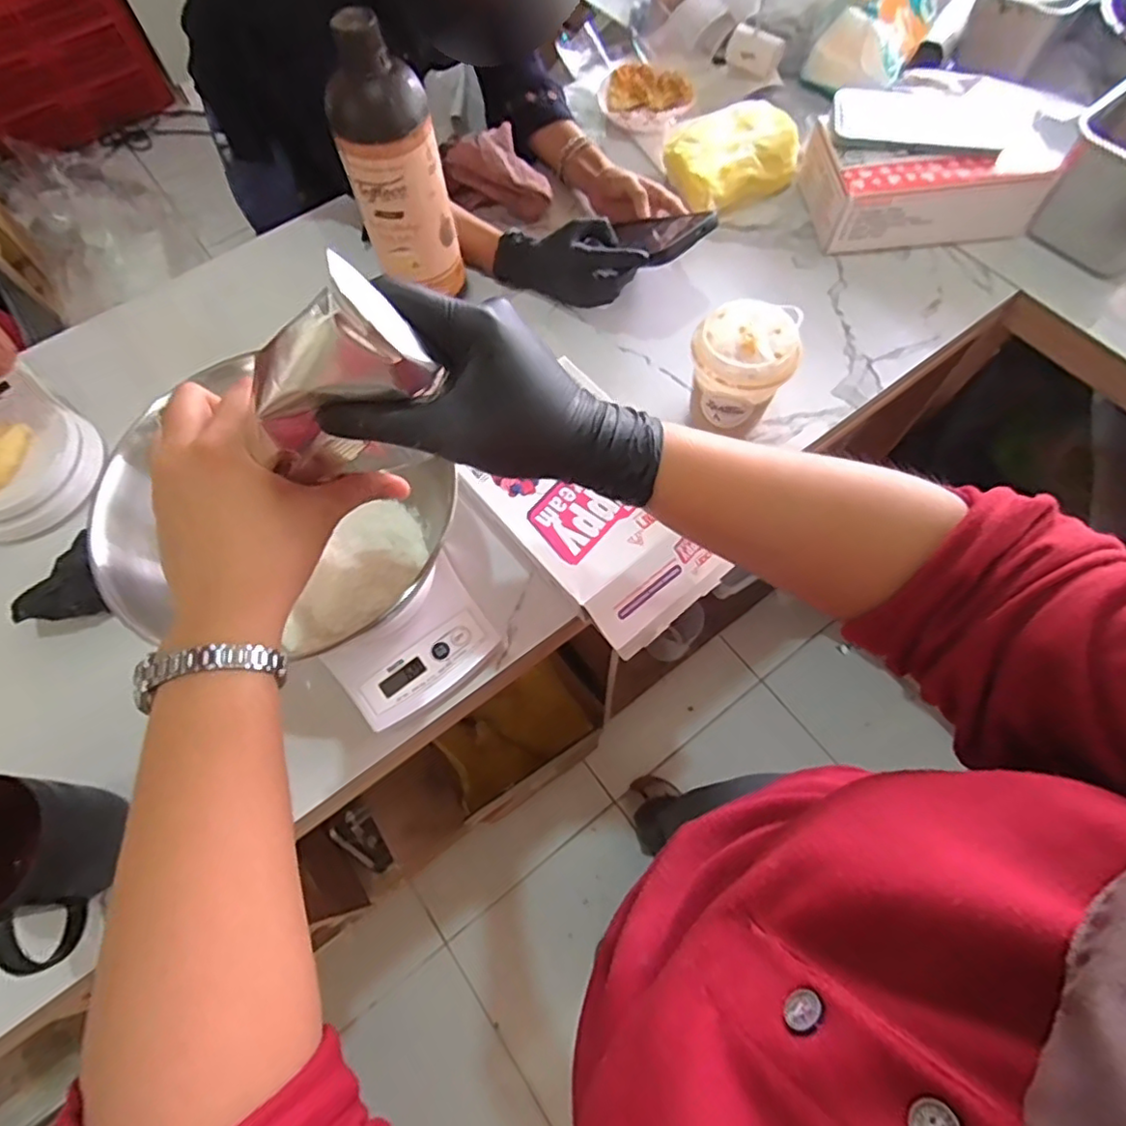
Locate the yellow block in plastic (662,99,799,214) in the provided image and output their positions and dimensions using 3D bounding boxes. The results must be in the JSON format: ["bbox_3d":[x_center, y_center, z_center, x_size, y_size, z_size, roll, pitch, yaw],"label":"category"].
[{"bbox_3d":[0.200,-0.480,0.725,0.159,0.055,0.113,-25,67,-9],"label":"yellow block in plastic"}]

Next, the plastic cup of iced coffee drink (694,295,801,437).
[{"bbox_3d":[0.156,-0.166,0.553,0.084,0.113,0.078,-1,66,2],"label":"plastic cup of iced coffee drink"}]

